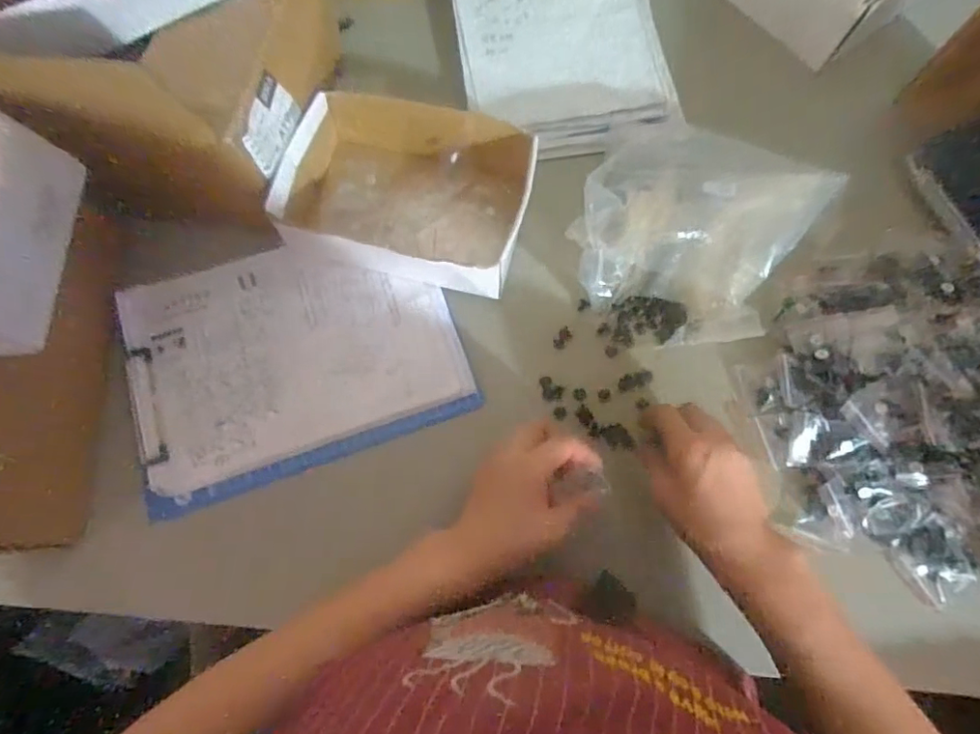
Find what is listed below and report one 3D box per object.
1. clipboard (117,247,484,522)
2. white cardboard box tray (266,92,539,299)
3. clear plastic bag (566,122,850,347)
[{"bbox_3d":[-0.185,-0.016,0.512,0.298,0.013,0.219,-19,73,-5],"label":"clipboard"},{"bbox_3d":[-0.077,-0.186,0.536,0.235,0.062,0.186,13,73,4],"label":"white cardboard box tray"},{"bbox_3d":[0.182,-0.125,0.498,0.195,0.092,0.185,22,74,7],"label":"clear plastic bag"}]

